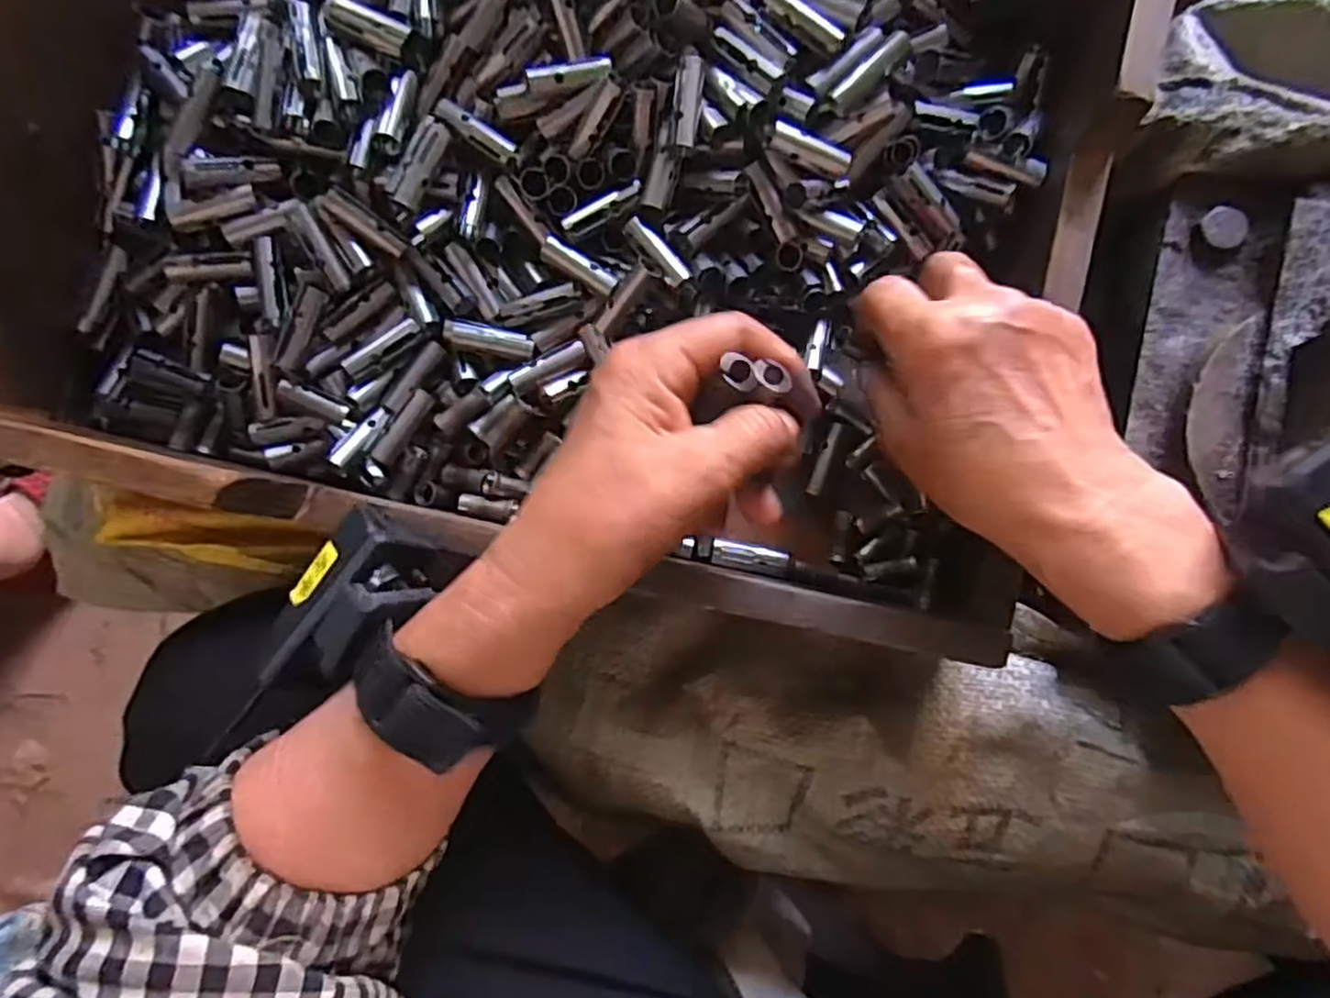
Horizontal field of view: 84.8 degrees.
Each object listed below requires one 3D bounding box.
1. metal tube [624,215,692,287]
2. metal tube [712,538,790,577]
[{"bbox_3d":[-0.003,-0.108,0.317,0.011,0.009,0.036,-42,80,-2],"label":"metal tube"},{"bbox_3d":[0.041,0.029,0.350,0.037,0.009,0.013,10,82,7],"label":"metal tube"}]

